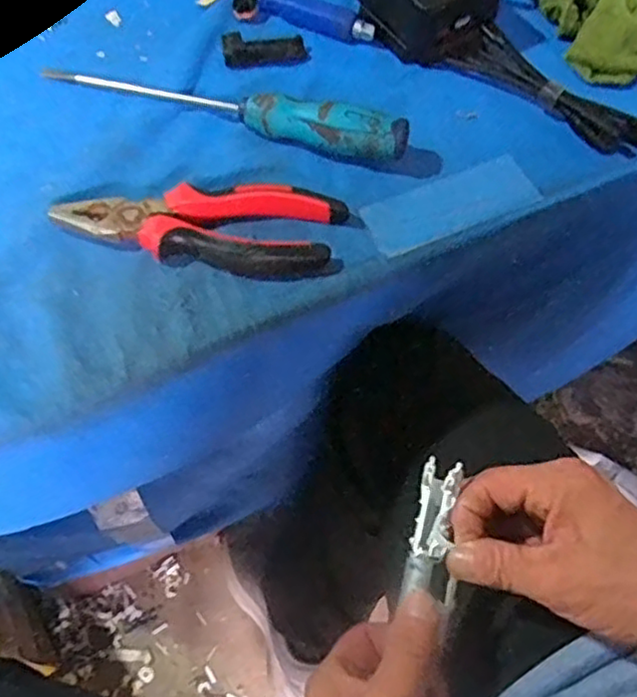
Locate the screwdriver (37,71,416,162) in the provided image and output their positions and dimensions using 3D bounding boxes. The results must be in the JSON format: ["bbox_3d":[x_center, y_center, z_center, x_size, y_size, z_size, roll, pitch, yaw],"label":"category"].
[{"bbox_3d":[-0.062,-0.160,0.438,0.243,0.030,0.025,19,60,7],"label":"screwdriver"}]

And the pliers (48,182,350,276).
[{"bbox_3d":[-0.068,-0.069,0.392,0.161,0.020,0.052,2,60,-2],"label":"pliers"}]

